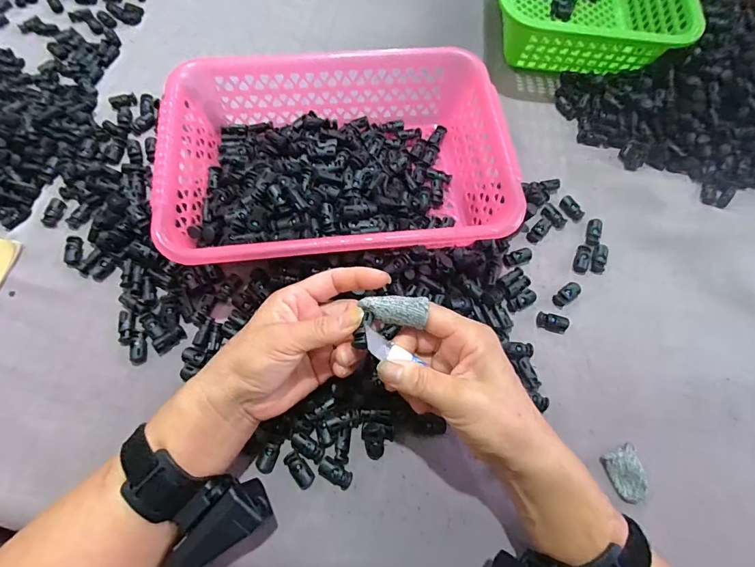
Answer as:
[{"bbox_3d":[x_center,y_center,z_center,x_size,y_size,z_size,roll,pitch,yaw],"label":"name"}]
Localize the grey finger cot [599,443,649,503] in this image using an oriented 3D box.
[{"bbox_3d":[0.208,0.157,0.340,0.032,0.019,0.039,-19,68,-9],"label":"grey finger cot"}]

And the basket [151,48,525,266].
[{"bbox_3d":[-0.035,-0.113,0.390,0.296,0.073,0.210,-6,67,-3],"label":"basket"}]

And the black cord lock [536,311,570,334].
[{"bbox_3d":[0.164,0.037,0.385,0.027,0.009,0.016,24,68,9],"label":"black cord lock"}]

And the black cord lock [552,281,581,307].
[{"bbox_3d":[0.183,0.011,0.398,0.029,0.012,0.014,-35,71,-15],"label":"black cord lock"}]

